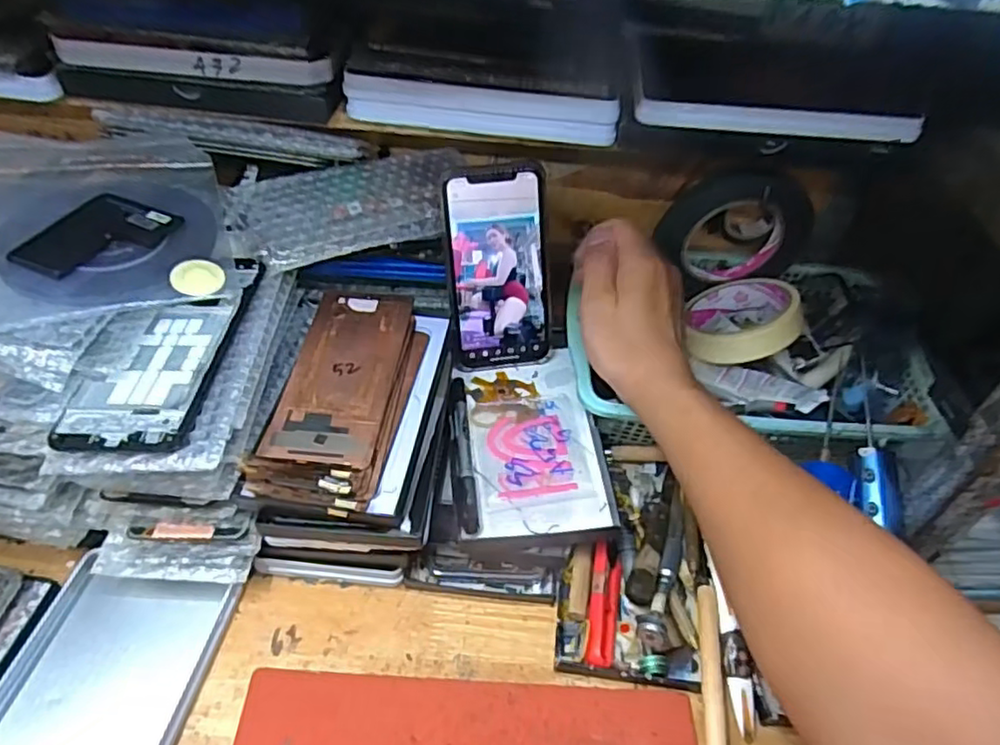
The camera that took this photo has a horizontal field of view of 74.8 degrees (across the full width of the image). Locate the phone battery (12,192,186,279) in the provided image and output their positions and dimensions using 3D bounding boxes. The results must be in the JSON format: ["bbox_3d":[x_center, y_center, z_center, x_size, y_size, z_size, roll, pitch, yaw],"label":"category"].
[{"bbox_3d":[-0.248,-0.083,0.405,0.066,0.012,0.077,15,46,9],"label":"phone battery"}]

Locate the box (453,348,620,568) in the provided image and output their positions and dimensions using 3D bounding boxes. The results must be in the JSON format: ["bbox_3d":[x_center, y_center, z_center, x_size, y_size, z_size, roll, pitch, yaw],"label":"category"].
[{"bbox_3d":[0.020,0.060,0.478,0.099,0.032,0.152,-8,48,-8],"label":"box"}]

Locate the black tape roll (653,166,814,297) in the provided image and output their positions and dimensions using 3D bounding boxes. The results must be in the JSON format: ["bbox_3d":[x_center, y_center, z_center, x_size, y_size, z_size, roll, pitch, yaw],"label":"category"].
[{"bbox_3d":[0.194,-0.114,0.537,0.120,0.104,0.029,10,46,4],"label":"black tape roll"}]

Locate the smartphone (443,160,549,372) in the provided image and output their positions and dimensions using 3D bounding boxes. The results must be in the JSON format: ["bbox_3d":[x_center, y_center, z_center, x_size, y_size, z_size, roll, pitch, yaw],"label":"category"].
[{"bbox_3d":[0.000,-0.076,0.493,0.073,0.153,0.005,-5,22,-8],"label":"smartphone"}]

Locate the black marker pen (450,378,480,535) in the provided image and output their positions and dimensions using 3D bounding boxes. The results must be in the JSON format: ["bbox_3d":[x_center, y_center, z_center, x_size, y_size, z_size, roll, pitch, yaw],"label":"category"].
[{"bbox_3d":[-0.026,0.053,0.459,0.014,0.010,0.130,-2,46,-7],"label":"black marker pen"}]

